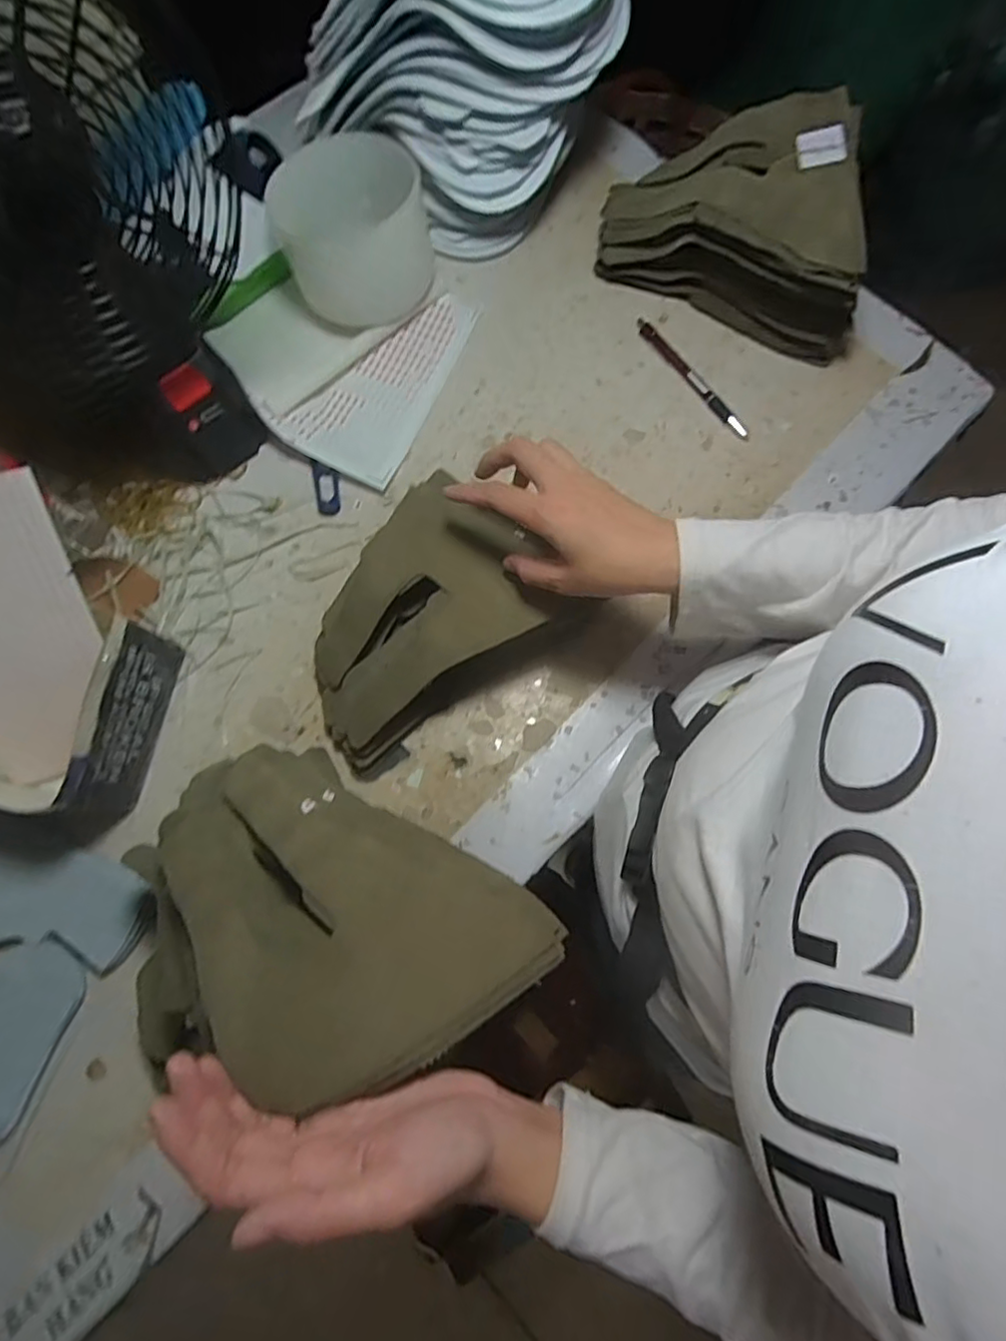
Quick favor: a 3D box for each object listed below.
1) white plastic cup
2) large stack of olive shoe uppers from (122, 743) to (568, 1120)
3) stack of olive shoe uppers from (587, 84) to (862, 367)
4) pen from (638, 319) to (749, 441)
[{"bbox_3d":[-0.125,-0.378,0.547,0.117,0.093,0.127,0,75,1],"label":"white plastic cup"},{"bbox_3d":[-0.095,0.129,0.322,0.210,0.055,0.137,31,78,9],"label":"large stack of olive shoe uppers"},{"bbox_3d":[0.204,-0.373,0.526,0.234,0.122,0.130,36,79,10],"label":"stack of olive shoe uppers"},{"bbox_3d":[0.164,-0.257,0.557,0.017,0.007,0.145,-33,77,-7],"label":"pen"}]

